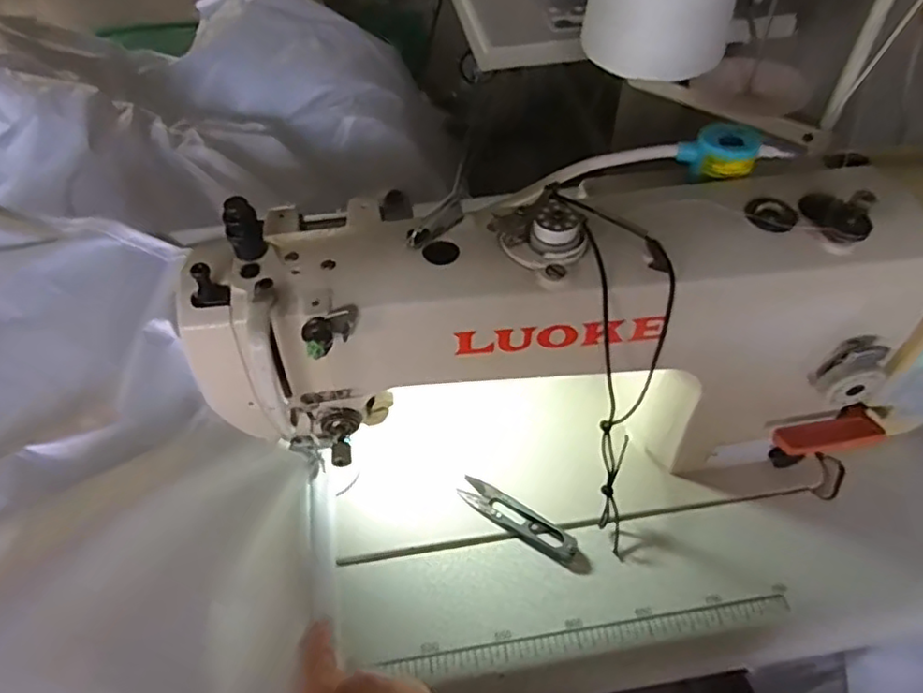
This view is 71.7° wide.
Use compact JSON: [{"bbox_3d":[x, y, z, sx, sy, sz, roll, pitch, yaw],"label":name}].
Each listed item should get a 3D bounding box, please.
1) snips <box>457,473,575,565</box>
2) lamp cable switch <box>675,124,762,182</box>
[{"bbox_3d":[0.043,0.133,0.493,0.100,0.011,0.023,29,56,23],"label":"snips"},{"bbox_3d":[0.172,-0.129,0.429,0.048,0.030,0.028,21,54,17],"label":"lamp cable switch"}]

